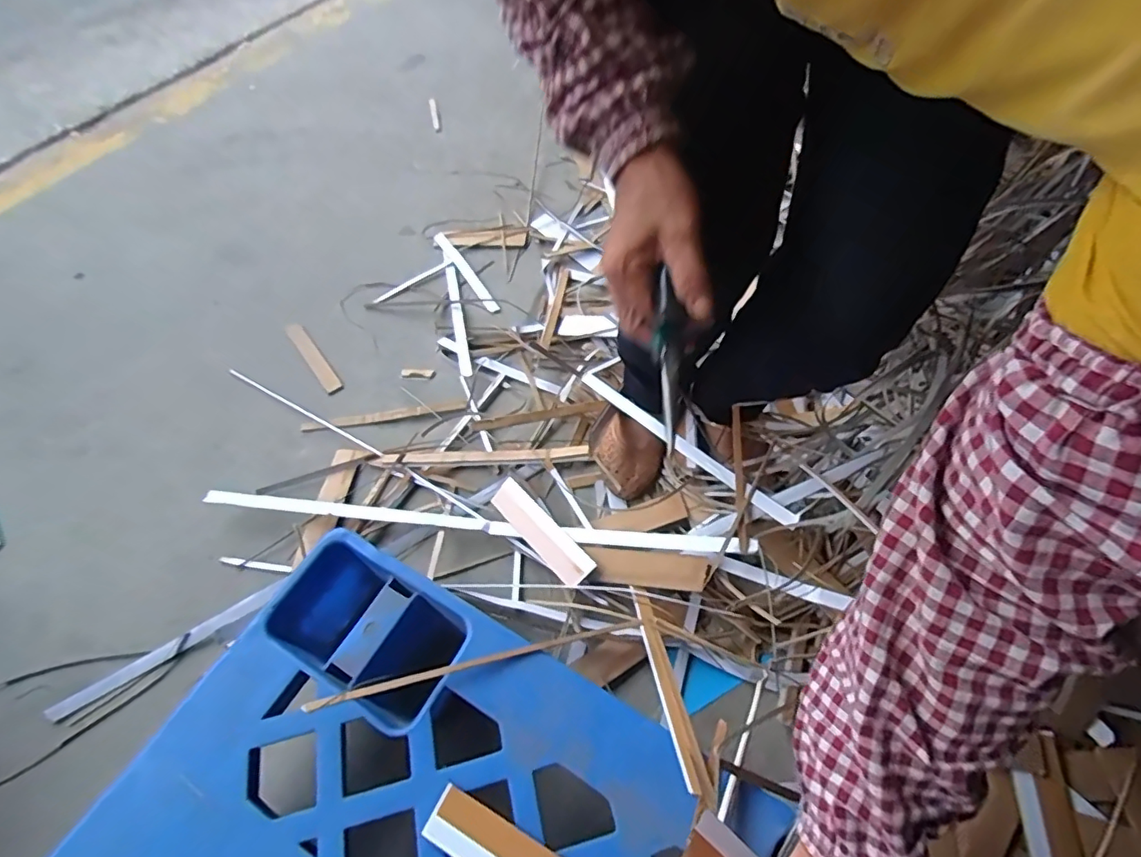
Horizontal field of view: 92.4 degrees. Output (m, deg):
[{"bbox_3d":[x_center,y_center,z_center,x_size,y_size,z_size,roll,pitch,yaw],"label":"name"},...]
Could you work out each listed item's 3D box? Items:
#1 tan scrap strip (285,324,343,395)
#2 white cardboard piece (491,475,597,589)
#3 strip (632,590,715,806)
[{"bbox_3d":[-0.438,-0.121,0.927,0.031,0.012,0.193,-34,63,-16],"label":"tan scrap strip"},{"bbox_3d":[-0.039,0.133,0.716,0.045,0.011,0.178,-37,54,-19],"label":"white cardboard piece"},{"bbox_3d":[0.093,0.245,0.532,0.020,0.014,0.205,-12,41,-4],"label":"strip"}]

